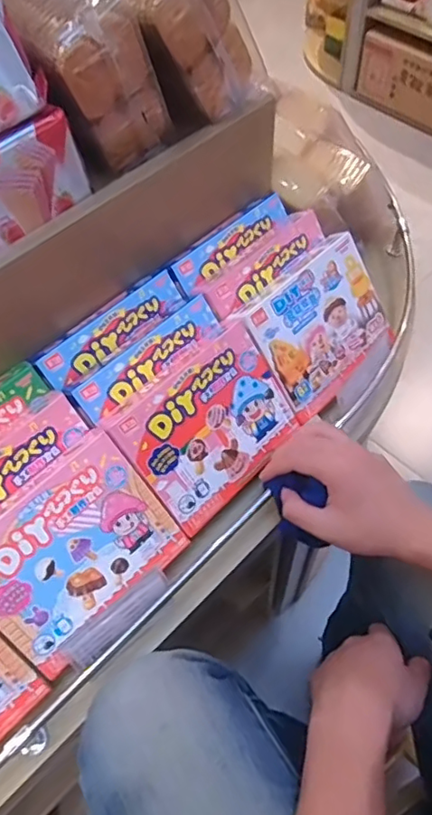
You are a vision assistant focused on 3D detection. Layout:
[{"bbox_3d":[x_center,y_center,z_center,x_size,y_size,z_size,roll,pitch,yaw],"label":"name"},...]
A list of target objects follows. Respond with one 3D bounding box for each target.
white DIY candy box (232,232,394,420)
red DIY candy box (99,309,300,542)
[{"bbox_3d":[0.102,-0.079,0.550,0.152,0.122,0.032,-41,23,-20],"label":"white DIY candy box"},{"bbox_3d":[-0.007,0.016,0.499,0.154,0.125,0.030,-41,23,-21],"label":"red DIY candy box"}]

